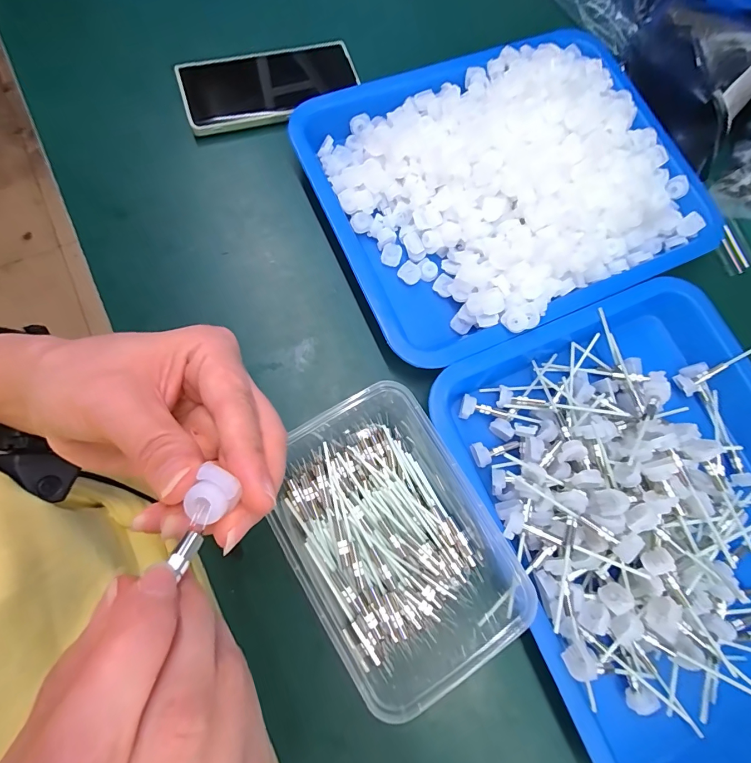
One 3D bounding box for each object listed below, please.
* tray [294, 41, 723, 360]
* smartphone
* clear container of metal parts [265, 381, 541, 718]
[{"bbox_3d":[0.115,-0.177,0.334,0.318,0.043,0.257,-23,80,-9],"label":"tray"},{"bbox_3d":[-0.097,-0.281,0.369,0.165,0.014,0.074,-18,79,-8],"label":"smartphone"},{"bbox_3d":[0.013,0.100,0.262,0.129,0.056,0.175,-30,80,-10],"label":"clear container of metal parts"}]

